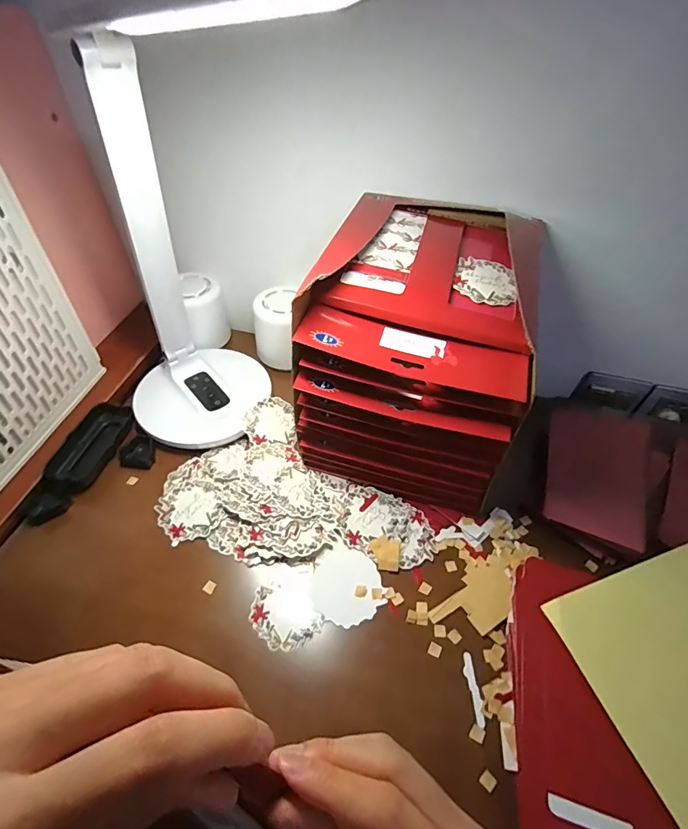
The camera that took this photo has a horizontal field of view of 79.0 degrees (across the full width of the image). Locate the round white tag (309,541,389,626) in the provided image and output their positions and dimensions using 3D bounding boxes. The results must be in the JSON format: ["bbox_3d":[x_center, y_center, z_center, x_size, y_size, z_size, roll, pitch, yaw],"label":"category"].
[{"bbox_3d":[0.005,0.166,0.403,0.066,0.004,0.067,2,49,-2],"label":"round white tag"}]

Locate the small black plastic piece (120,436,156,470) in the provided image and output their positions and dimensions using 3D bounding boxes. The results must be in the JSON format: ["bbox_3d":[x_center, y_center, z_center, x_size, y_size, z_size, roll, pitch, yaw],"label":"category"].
[{"bbox_3d":[-0.241,0.043,0.487,0.038,0.012,0.037,6,49,2],"label":"small black plastic piece"}]

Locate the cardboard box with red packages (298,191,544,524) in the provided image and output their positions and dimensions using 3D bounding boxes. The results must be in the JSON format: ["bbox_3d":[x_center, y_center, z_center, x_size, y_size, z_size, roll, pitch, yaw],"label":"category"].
[{"bbox_3d":[0.079,-0.075,0.454,0.193,0.203,0.251,14,49,8],"label":"cardboard box with red packages"}]

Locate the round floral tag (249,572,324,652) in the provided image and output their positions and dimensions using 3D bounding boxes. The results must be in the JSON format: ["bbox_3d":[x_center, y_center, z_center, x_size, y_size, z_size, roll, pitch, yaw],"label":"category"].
[{"bbox_3d":[-0.056,0.182,0.388,0.059,0.004,0.065,-24,55,-19],"label":"round floral tag"}]

